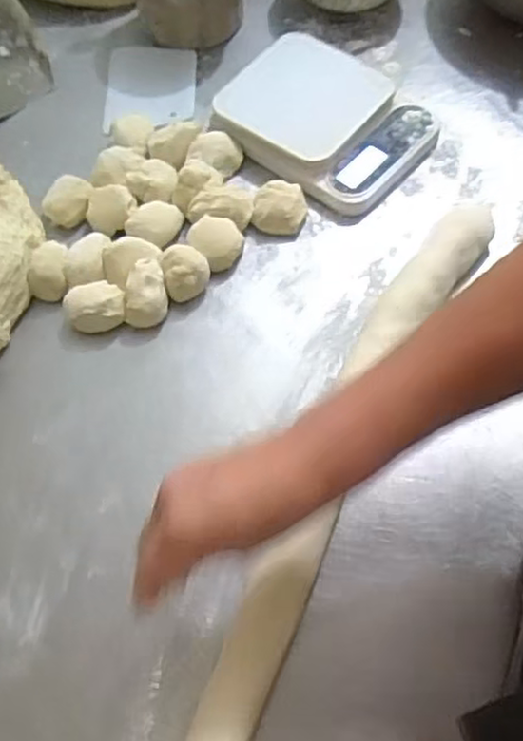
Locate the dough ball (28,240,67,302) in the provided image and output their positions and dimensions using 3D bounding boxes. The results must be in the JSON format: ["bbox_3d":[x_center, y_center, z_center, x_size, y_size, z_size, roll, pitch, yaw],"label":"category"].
[{"bbox_3d":[-0.190,-0.089,0.628,0.035,0.030,0.047,-12,61,-3],"label":"dough ball"}]

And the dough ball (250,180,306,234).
[{"bbox_3d":[0.017,-0.150,0.646,0.048,0.028,0.041,0,61,4],"label":"dough ball"}]

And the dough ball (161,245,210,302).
[{"bbox_3d":[-0.066,-0.086,0.615,0.039,0.035,0.035,-11,61,-3],"label":"dough ball"}]

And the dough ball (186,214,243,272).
[{"bbox_3d":[-0.039,-0.115,0.627,0.041,0.024,0.044,-2,61,3],"label":"dough ball"}]

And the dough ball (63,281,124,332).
[{"bbox_3d":[-0.142,-0.056,0.604,0.051,0.034,0.041,-17,61,-6],"label":"dough ball"}]

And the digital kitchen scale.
[{"bbox_3d":[0.063,-0.245,0.685,0.187,0.041,0.153,33,68,20],"label":"digital kitchen scale"}]

